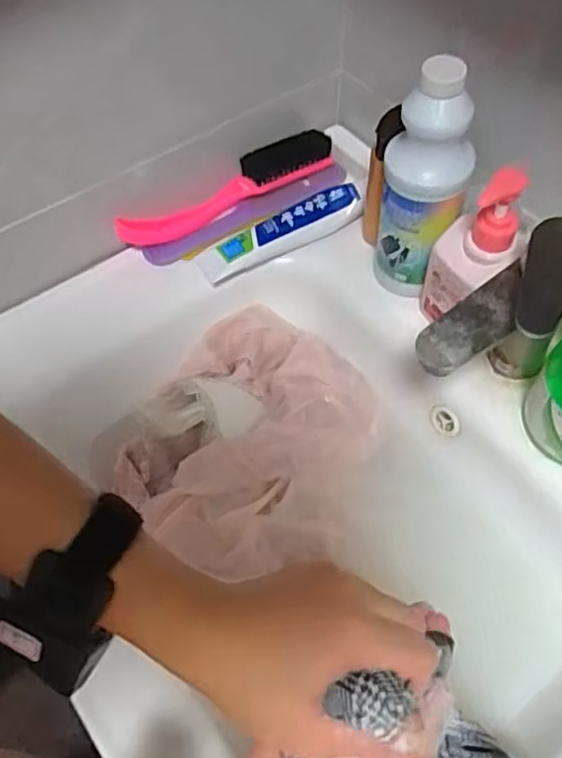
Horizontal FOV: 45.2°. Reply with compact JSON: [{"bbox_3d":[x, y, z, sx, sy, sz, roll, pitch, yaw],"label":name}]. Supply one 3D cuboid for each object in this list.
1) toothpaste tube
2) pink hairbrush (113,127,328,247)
[{"bbox_3d":[0.002,-0.132,0.609,0.153,0.035,0.032,-20,59,-12],"label":"toothpaste tube"},{"bbox_3d":[-0.054,-0.182,0.640,0.222,0.028,0.055,-28,61,-16],"label":"pink hairbrush"}]

